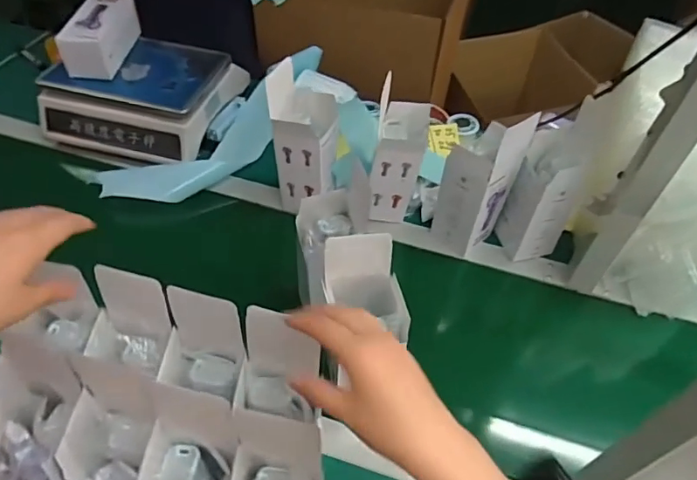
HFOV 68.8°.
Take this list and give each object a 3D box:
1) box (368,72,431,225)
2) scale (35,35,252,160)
[{"bbox_3d":[0.072,-0.121,0.760,0.076,0.227,0.068,10,51,5],"label":"box"},{"bbox_3d":[-0.378,-0.270,0.936,0.293,0.099,0.245,13,51,7],"label":"scale"}]

